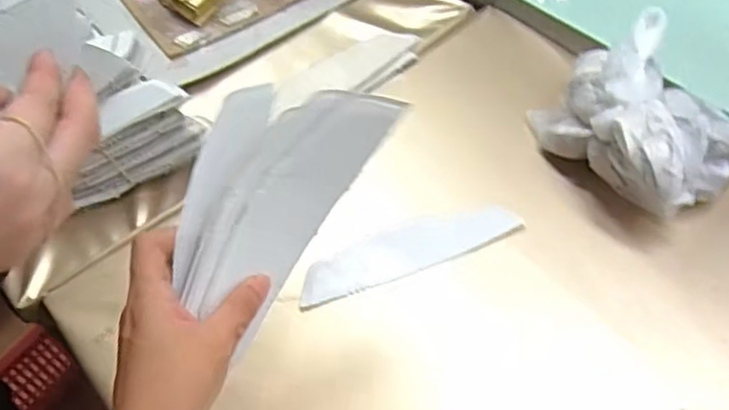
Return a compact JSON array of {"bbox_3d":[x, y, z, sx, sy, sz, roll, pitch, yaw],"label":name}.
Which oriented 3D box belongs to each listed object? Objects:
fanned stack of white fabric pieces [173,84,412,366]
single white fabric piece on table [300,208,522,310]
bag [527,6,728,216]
[{"bbox_3d":[-0.059,-0.013,0.423,0.181,0.094,0.048,-54,34,-7],"label":"fanned stack of white fabric pieces"},{"bbox_3d":[0.034,0.035,0.555,0.183,0.008,0.044,-20,55,-10],"label":"single white fabric piece on table"},{"bbox_3d":[0.227,-0.071,0.561,0.121,0.089,0.157,-31,58,-17],"label":"bag"}]

